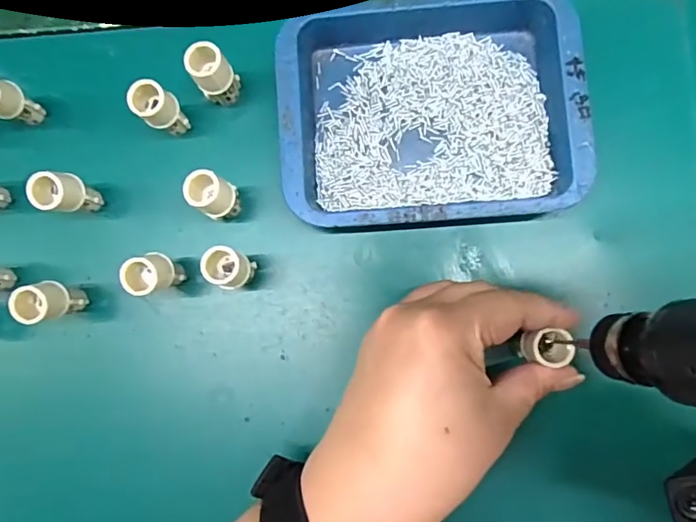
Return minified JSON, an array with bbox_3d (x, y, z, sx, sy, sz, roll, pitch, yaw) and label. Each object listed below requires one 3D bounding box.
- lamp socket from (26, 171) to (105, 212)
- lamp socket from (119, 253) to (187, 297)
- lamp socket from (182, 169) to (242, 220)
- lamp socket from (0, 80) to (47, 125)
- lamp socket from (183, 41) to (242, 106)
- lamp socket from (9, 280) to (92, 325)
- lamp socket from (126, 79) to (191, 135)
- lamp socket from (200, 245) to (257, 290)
[{"bbox_3d":[-0.149,-0.034,0.270,0.017,0.044,0.021,18,84,7],"label":"lamp socket"},{"bbox_3d":[-0.100,0.008,0.264,0.019,0.043,0.021,3,82,5],"label":"lamp socket"},{"bbox_3d":[-0.069,-0.033,0.268,0.022,0.043,0.020,-1,82,5],"label":"lamp socket"},{"bbox_3d":[-0.184,-0.085,0.275,0.016,0.045,0.020,28,85,8],"label":"lamp socket"},{"bbox_3d":[-0.071,-0.098,0.274,0.020,0.046,0.021,-1,82,5],"label":"lamp socket"},{"bbox_3d":[-0.154,0.022,0.265,0.018,0.041,0.021,-2,82,5],"label":"lamp socket"},{"bbox_3d":[-0.100,-0.080,0.272,0.018,0.043,0.019,-1,82,5],"label":"lamp socket"},{"bbox_3d":[-0.060,0.005,0.264,0.020,0.044,0.019,-1,82,5],"label":"lamp socket"}]

